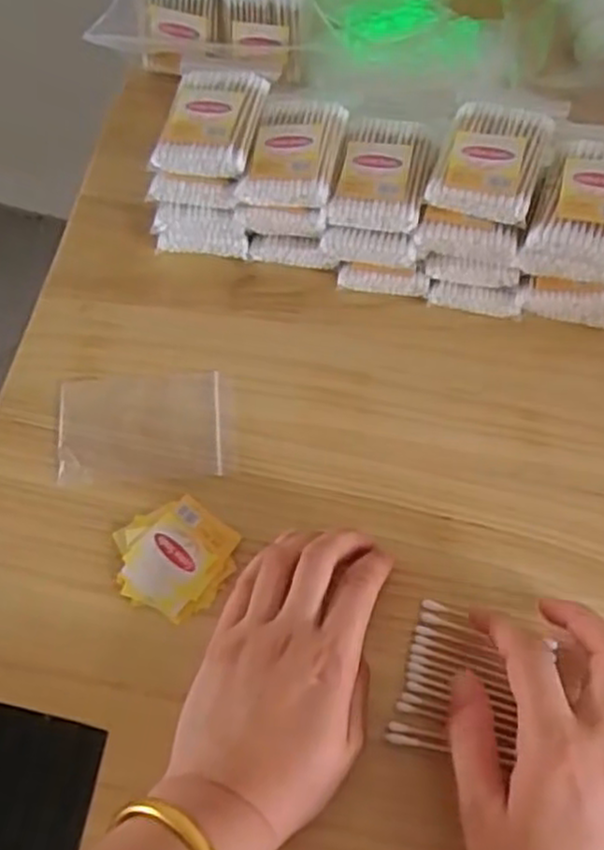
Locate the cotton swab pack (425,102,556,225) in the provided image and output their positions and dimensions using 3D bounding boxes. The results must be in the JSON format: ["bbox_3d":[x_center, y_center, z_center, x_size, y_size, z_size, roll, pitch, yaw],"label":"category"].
[{"bbox_3d":[0.109,-0.153,0.426,0.056,0.014,0.071,20,66,7],"label":"cotton swab pack"}]

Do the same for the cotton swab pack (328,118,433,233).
[{"bbox_3d":[0.048,-0.151,0.443,0.050,0.016,0.072,11,65,3],"label":"cotton swab pack"}]

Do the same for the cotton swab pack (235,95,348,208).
[{"bbox_3d":[-0.004,-0.166,0.449,0.053,0.017,0.074,13,65,4],"label":"cotton swab pack"}]

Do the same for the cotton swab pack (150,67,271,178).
[{"bbox_3d":[-0.055,-0.187,0.451,0.055,0.017,0.076,12,65,4],"label":"cotton swab pack"}]

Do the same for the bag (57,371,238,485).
[{"bbox_3d":[-0.091,0.000,0.440,0.103,0.004,0.065,-3,67,-2],"label":"bag"}]

